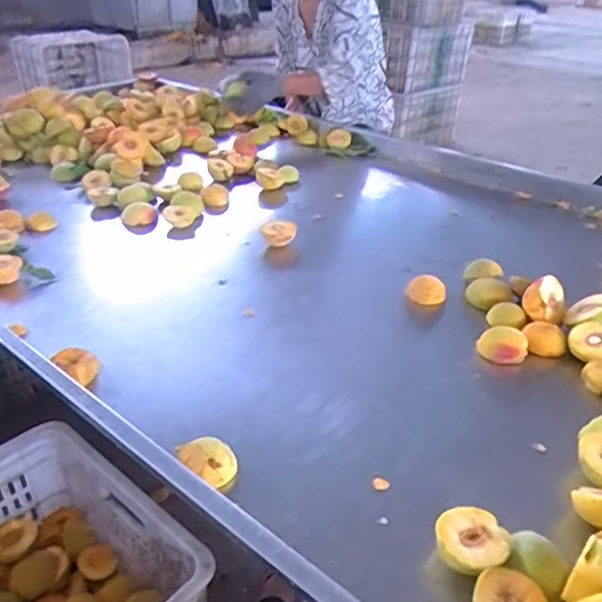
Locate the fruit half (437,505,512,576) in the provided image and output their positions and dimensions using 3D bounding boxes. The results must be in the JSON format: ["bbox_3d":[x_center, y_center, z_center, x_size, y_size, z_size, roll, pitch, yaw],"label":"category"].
[{"bbox_3d":[0.154,0.227,0.546,0.062,0.042,0.059,0,32,0],"label":"fruit half"}]

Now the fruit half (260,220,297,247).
[{"bbox_3d":[-0.041,-0.121,1.096,0.064,0.045,0.047,-1,32,-3],"label":"fruit half"}]

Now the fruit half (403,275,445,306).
[{"bbox_3d":[0.201,-0.016,0.955,0.060,0.031,0.051,7,33,10],"label":"fruit half"}]

